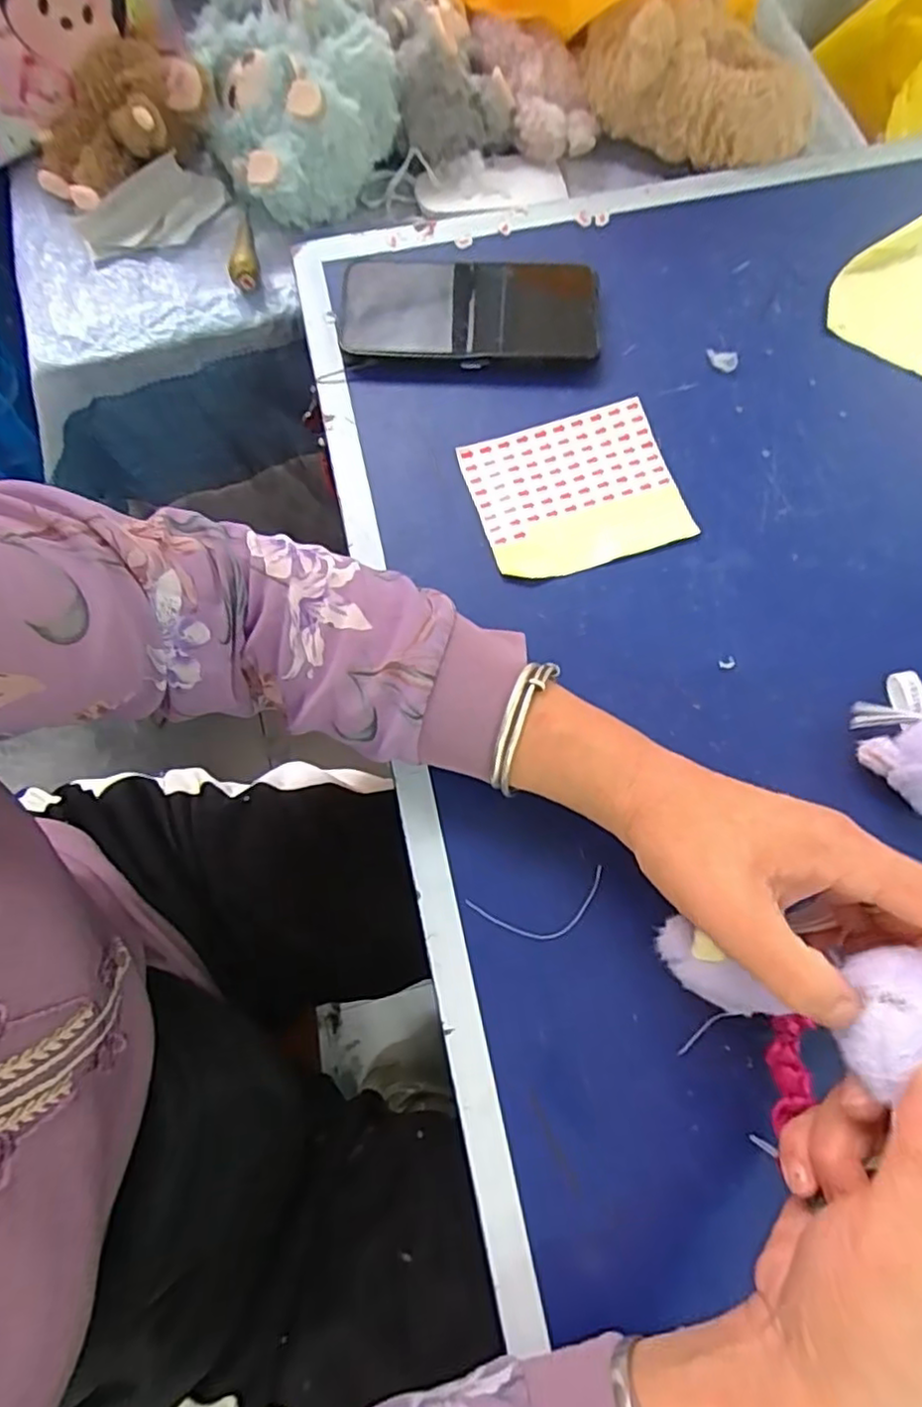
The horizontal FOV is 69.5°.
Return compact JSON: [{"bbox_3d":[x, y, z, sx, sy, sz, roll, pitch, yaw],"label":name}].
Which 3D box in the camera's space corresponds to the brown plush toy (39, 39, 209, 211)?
[{"bbox_3d":[-0.241,-0.401,0.465,0.122,0.063,0.073,-38,78,-9],"label":"brown plush toy"}]

